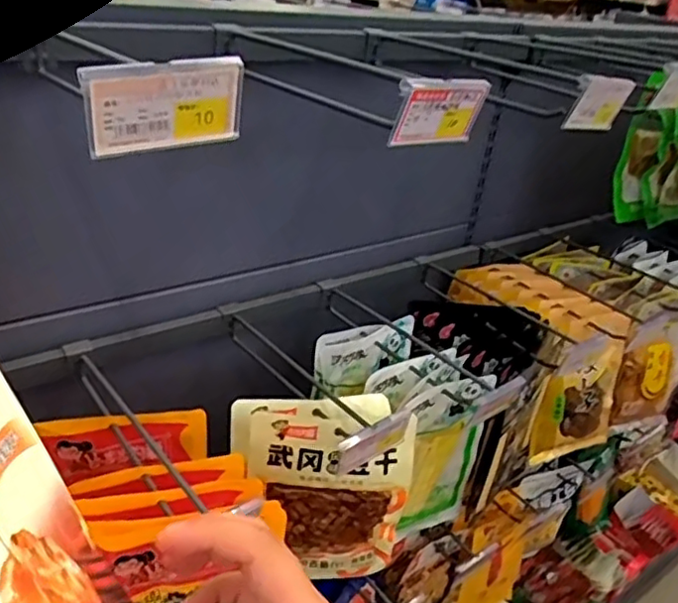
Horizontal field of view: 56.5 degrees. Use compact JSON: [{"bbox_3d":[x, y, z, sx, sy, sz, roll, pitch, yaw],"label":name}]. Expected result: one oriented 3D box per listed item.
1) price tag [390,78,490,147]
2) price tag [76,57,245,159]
[{"bbox_3d":[0.069,-0.130,0.431,0.078,0.049,0.010,-13,52,-35],"label":"price tag"},{"bbox_3d":[-0.087,-0.098,0.319,0.080,0.048,0.004,-17,53,-27],"label":"price tag"}]

